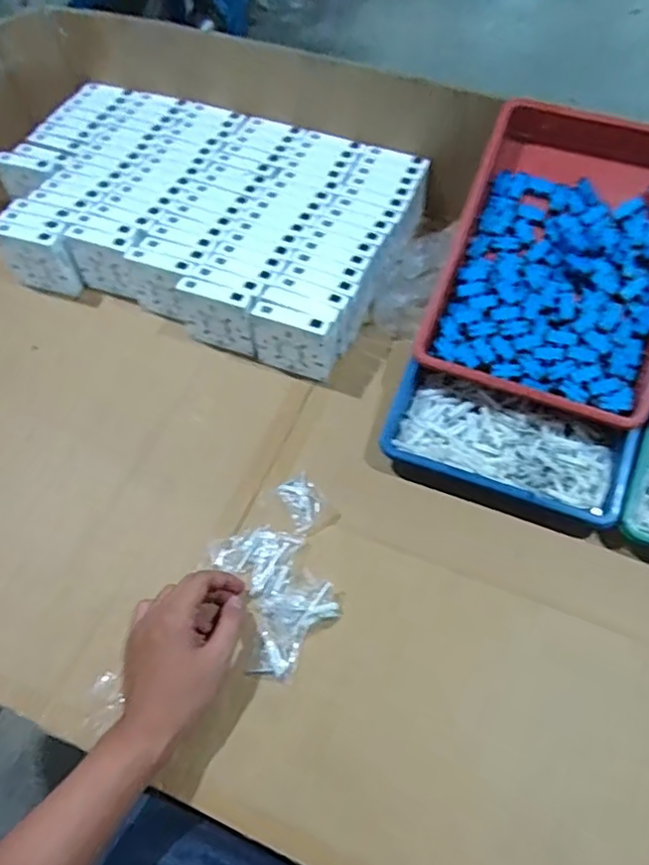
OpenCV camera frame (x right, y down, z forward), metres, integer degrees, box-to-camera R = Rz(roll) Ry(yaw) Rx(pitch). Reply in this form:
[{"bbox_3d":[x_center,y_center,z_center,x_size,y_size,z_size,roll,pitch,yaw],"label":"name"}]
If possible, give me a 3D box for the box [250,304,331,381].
[{"bbox_3d":[-0.036,-0.100,0.673,0.091,0.083,0.021,18,61,13],"label":"box"}]

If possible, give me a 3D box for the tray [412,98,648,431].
[{"bbox_3d":[0.254,-0.183,0.631,0.234,0.053,0.311,20,83,17],"label":"tray"}]

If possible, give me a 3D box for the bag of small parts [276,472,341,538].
[{"bbox_3d":[-0.020,0.072,0.608,0.043,0.009,0.063,-32,62,-16],"label":"bag of small parts"}]

